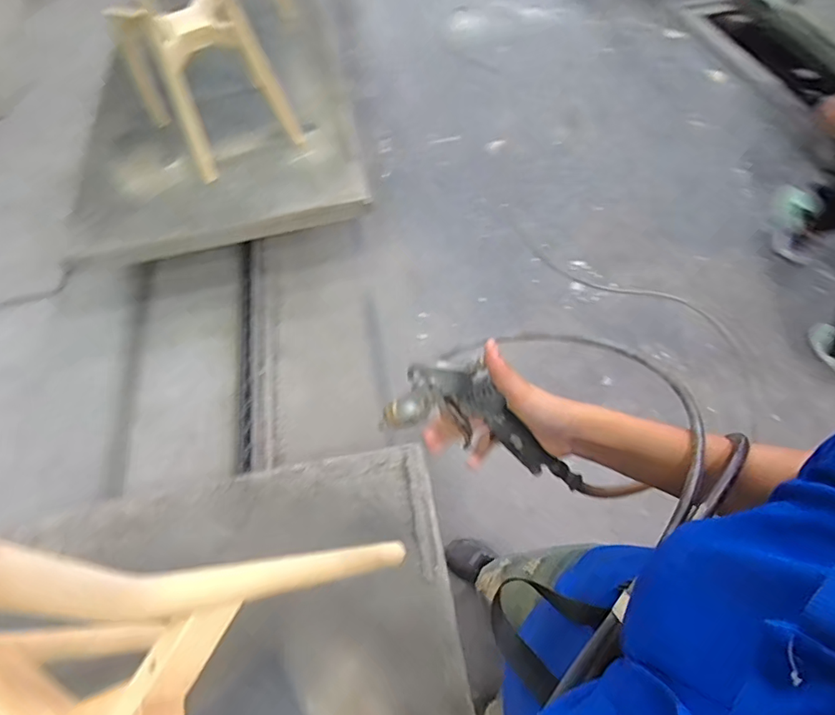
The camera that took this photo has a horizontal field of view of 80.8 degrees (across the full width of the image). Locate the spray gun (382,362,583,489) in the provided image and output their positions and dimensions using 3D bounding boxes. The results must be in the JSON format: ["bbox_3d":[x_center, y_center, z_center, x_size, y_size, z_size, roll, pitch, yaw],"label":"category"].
[{"bbox_3d":[0.077,0.051,0.483,0.202,0.094,0.045,17,32,0],"label":"spray gun"}]

